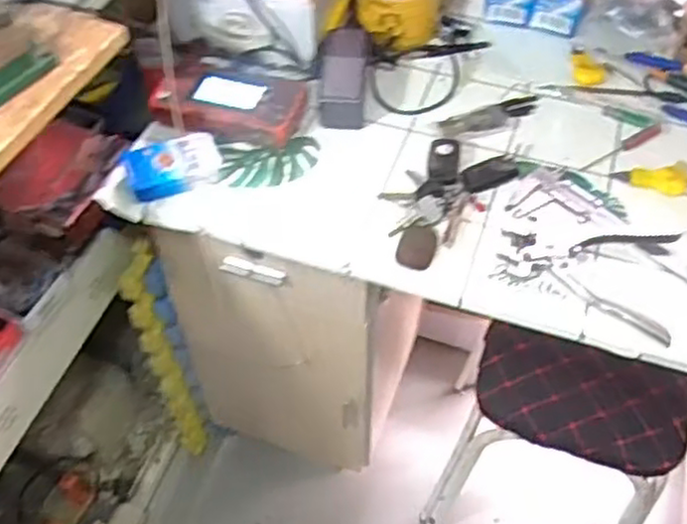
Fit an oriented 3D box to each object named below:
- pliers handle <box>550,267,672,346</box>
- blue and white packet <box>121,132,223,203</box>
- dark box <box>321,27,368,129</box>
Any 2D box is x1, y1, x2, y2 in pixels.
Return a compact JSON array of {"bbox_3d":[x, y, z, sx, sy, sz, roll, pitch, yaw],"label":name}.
[{"bbox_3d":[0.256,0.041,0.691,0.125,0.014,0.016,33,60,23],"label":"pliers handle"},{"bbox_3d":[-0.189,-0.110,0.798,0.102,0.028,0.069,-26,57,-18],"label":"blue and white packet"},{"bbox_3d":[0.001,-0.230,0.874,0.054,0.047,0.142,2,53,2],"label":"dark box"}]

